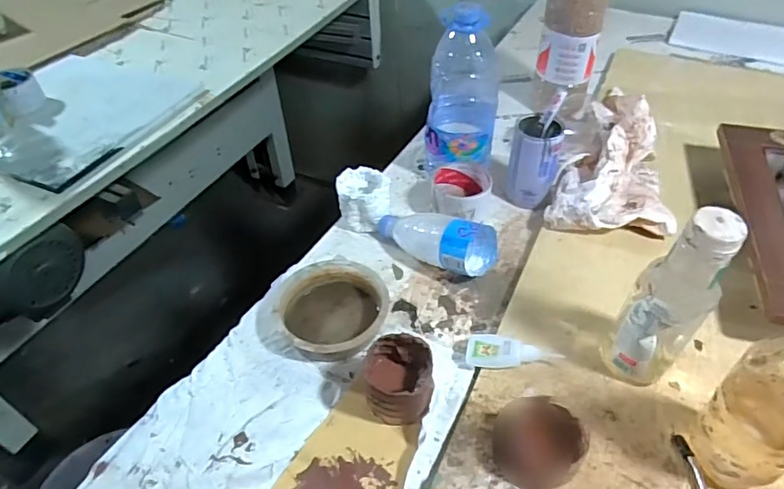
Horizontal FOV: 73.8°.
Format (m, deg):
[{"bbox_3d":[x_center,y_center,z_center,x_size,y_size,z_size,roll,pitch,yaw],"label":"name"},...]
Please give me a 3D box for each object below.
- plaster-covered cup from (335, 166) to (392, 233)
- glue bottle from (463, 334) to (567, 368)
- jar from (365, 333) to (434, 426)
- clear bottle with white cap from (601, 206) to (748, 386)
[{"bbox_3d":[-0.037,-0.060,0.712,0.071,0.065,0.060,-5,46,-2],"label":"plaster-covered cup"},{"bbox_3d":[0.125,0.111,0.546,0.092,0.020,0.035,5,46,7],"label":"glue bottle"},{"bbox_3d":[0.008,0.134,0.511,0.063,0.065,0.066,-1,46,1],"label":"jar"},{"bbox_3d":[0.245,0.058,0.469,0.063,0.202,0.054,30,54,28],"label":"clear bottle with white cap"}]

